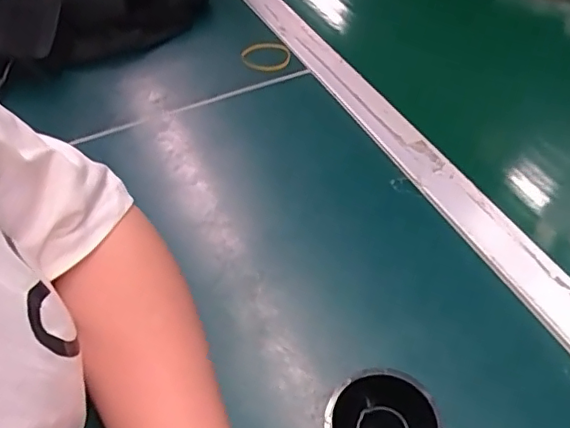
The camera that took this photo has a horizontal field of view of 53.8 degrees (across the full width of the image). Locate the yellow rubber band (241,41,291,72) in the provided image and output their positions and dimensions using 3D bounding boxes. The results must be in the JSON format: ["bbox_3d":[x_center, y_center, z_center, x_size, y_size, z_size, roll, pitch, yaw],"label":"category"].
[{"bbox_3d":[-0.022,-0.177,0.626,0.056,0.005,0.049,16,60,17],"label":"yellow rubber band"}]

